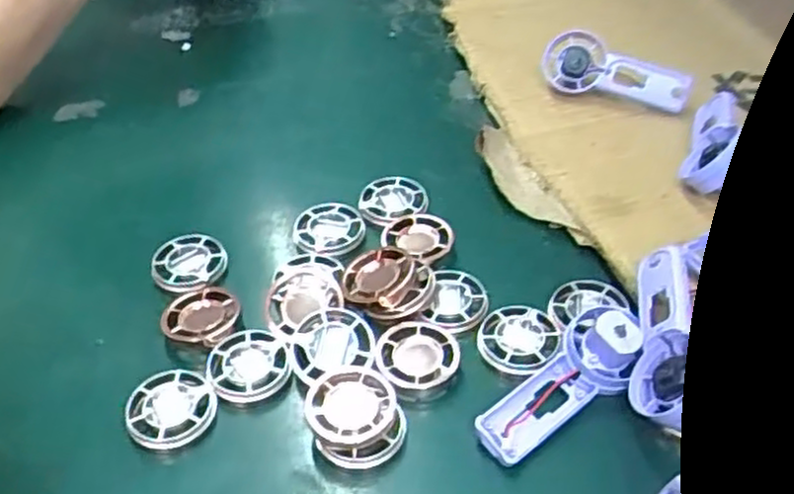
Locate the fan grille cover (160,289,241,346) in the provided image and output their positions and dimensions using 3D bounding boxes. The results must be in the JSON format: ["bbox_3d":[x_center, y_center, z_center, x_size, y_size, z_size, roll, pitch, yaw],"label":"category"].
[{"bbox_3d":[-0.098,0.035,0.390,0.036,0.006,0.036,13,47,16],"label":"fan grille cover"}]

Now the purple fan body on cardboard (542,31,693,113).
[{"bbox_3d":[0.141,-0.112,0.498,0.091,0.037,0.016,17,7,16],"label":"purple fan body on cardboard"}]

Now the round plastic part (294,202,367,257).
[{"bbox_3d":[-0.038,-0.010,0.434,0.037,0.007,0.038,-2,44,2],"label":"round plastic part"}]

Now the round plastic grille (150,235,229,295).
[{"bbox_3d":[-0.112,0.011,0.419,0.040,0.011,0.038,-2,44,2],"label":"round plastic grille"}]

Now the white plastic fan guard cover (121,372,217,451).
[{"bbox_3d":[-0.102,0.074,0.351,0.039,0.008,0.039,-17,46,-13],"label":"white plastic fan guard cover"}]

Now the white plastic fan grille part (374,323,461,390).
[{"bbox_3d":[0.010,0.051,0.365,0.038,0.011,0.037,-2,44,2],"label":"white plastic fan grille part"}]

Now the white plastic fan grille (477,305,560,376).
[{"bbox_3d":[0.058,0.044,0.372,0.037,0.007,0.038,-2,44,2],"label":"white plastic fan grille"}]

